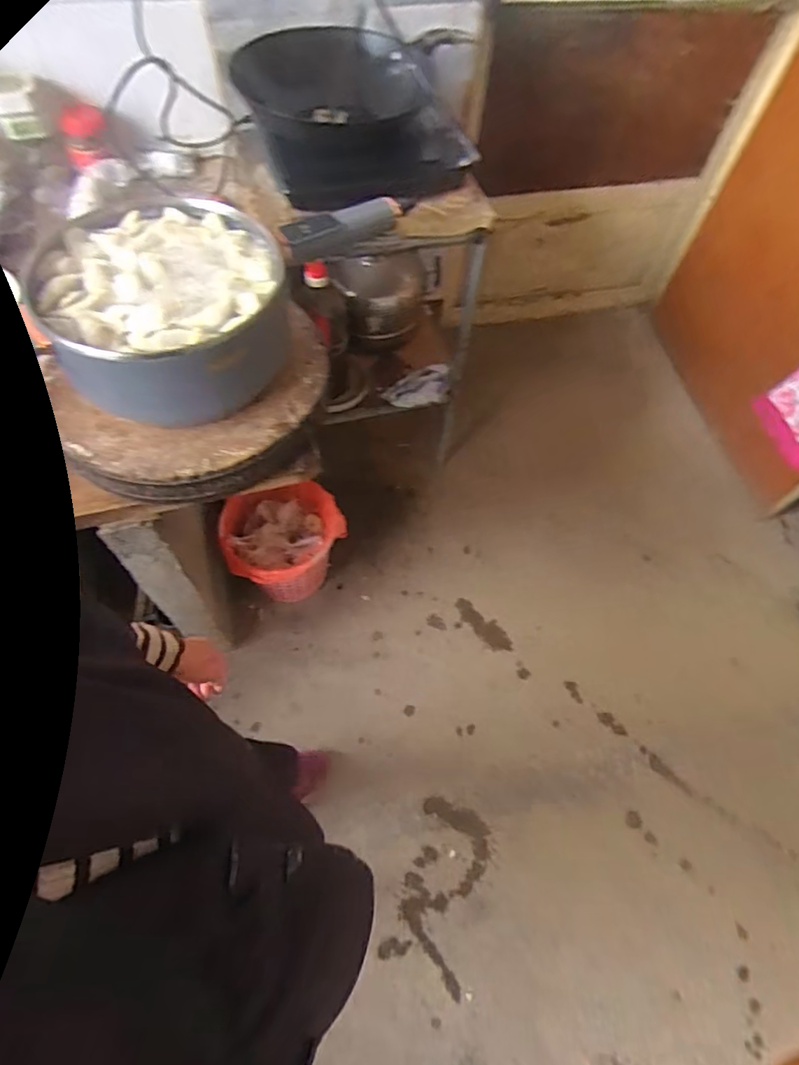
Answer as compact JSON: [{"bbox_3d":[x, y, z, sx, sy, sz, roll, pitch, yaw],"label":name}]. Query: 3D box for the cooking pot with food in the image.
[{"bbox_3d":[-0.271,-0.259,0.677,0.247,0.132,0.259,2,61,-3],"label":"cooking pot with food"}]

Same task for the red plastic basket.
[{"bbox_3d":[-0.245,0.040,1.243,0.239,0.253,0.205,-8,62,-8],"label":"red plastic basket"}]

